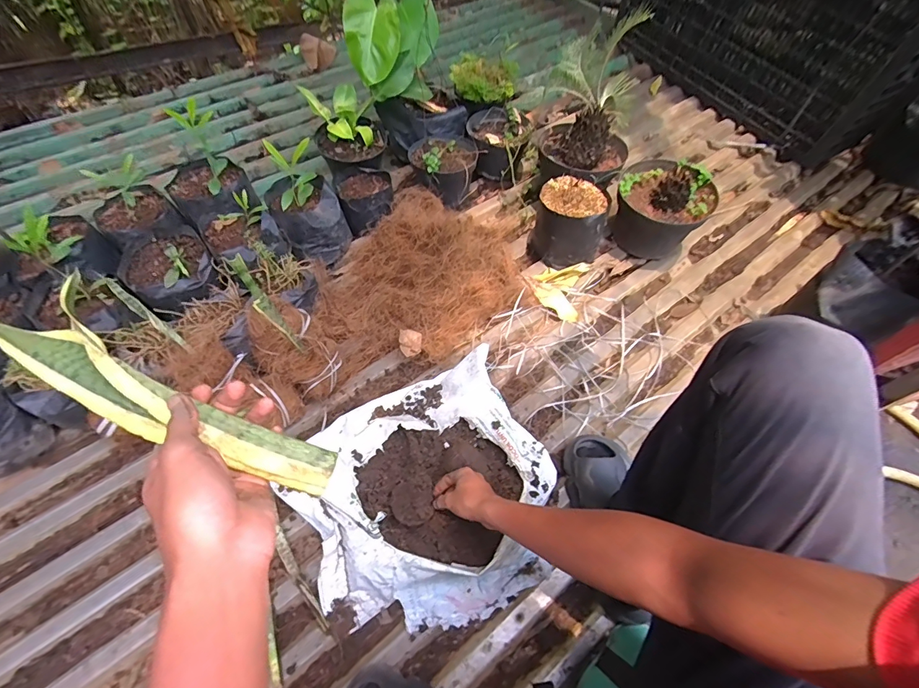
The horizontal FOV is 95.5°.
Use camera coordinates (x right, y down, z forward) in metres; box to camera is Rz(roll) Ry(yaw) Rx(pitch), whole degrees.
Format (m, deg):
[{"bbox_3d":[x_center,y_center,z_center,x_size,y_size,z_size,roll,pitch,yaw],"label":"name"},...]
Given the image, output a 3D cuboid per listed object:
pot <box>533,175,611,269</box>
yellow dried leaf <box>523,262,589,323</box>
[{"bbox_3d":[0.255,-0.275,0.979,0.160,0.157,0.144,10,59,-1],"label":"pot"},{"bbox_3d":[0.221,-0.134,0.961,0.129,0.028,0.153,15,59,5],"label":"yellow dried leaf"}]

